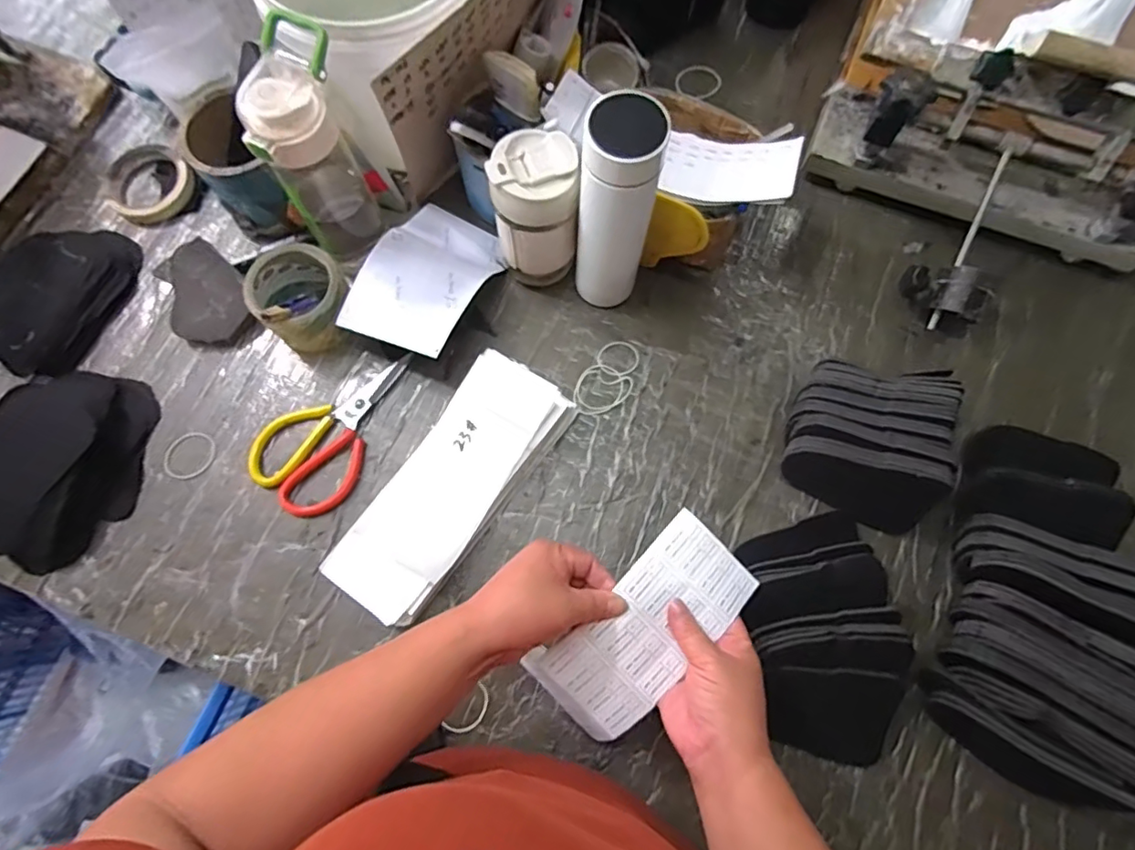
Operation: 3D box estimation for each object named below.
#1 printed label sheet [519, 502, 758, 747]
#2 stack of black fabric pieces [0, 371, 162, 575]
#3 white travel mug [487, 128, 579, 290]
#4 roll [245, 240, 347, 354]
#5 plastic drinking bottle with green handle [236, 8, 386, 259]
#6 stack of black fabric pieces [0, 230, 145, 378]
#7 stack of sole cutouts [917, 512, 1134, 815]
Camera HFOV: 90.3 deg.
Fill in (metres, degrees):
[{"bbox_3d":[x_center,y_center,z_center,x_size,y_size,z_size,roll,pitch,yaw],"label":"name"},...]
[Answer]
[{"bbox_3d":[0.060,0.158,0.438,0.086,0.032,0.176,43,86,12],"label":"printed label sheet"},{"bbox_3d":[-0.493,0.034,0.543,0.158,0.046,0.193,25,75,6],"label":"stack of black fabric pieces"},{"bbox_3d":[-0.033,-0.205,0.562,0.078,0.156,0.071,0,74,-1],"label":"white travel mug"},{"bbox_3d":[-0.273,-0.130,0.583,0.087,0.072,0.091,0,74,-1],"label":"roll"},{"bbox_3d":[-0.227,-0.247,0.523,0.087,0.199,0.084,-22,76,-7],"label":"plastic drinking bottle with green handle"},{"bbox_3d":[-0.560,-0.146,0.604,0.159,0.038,0.176,19,75,4],"label":"stack of black fabric pieces"},{"bbox_3d":[0.400,0.193,0.476,0.144,0.094,0.204,21,73,6],"label":"stack of sole cutouts"}]

